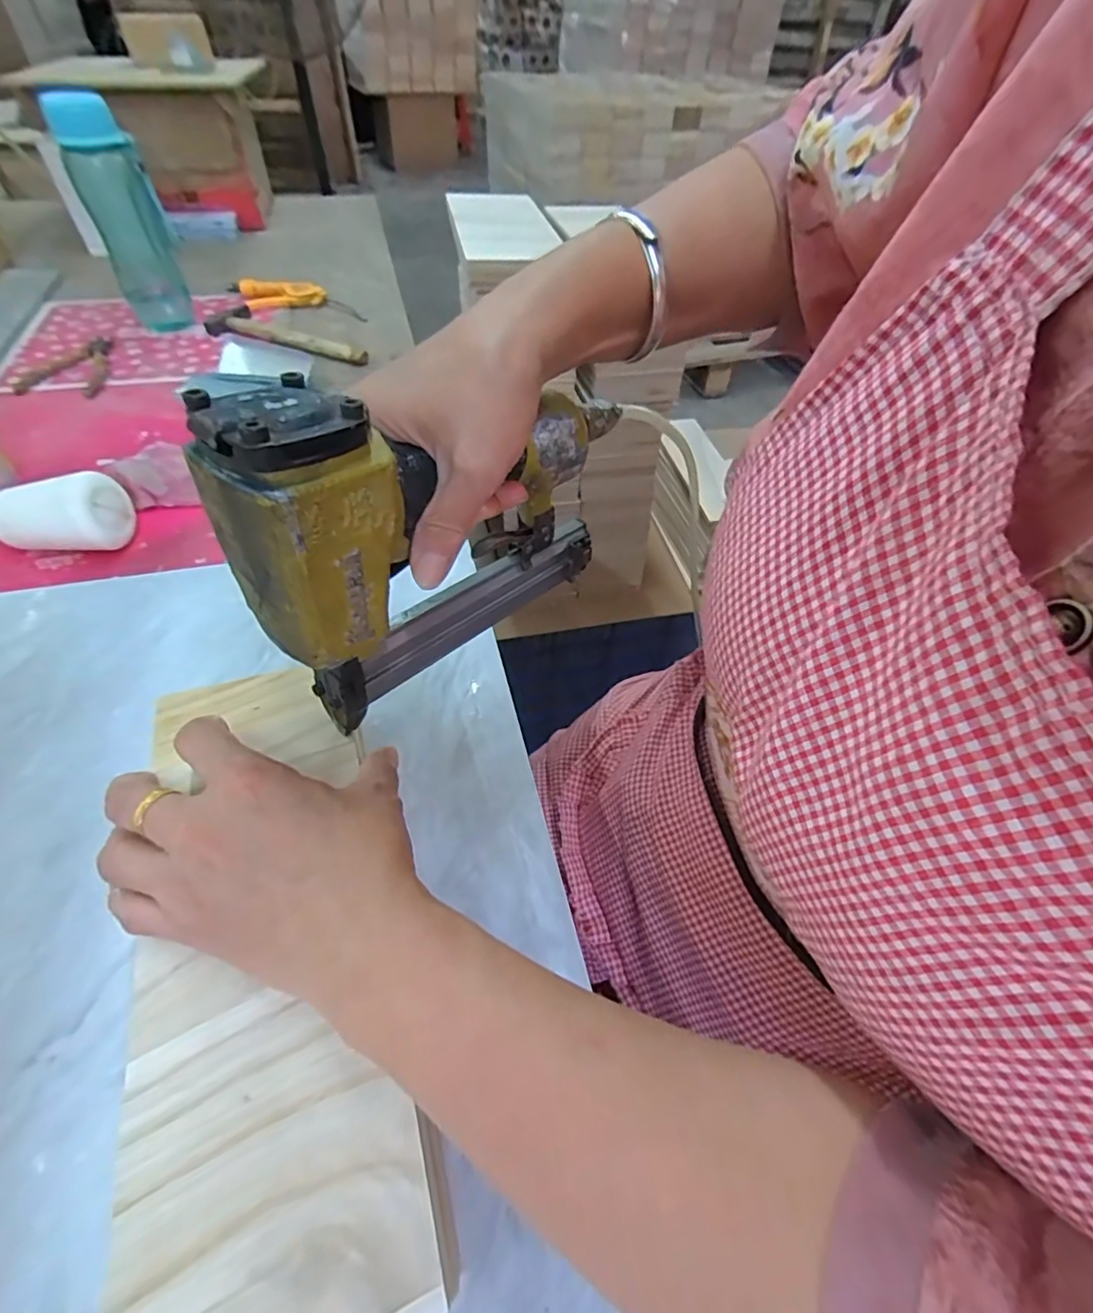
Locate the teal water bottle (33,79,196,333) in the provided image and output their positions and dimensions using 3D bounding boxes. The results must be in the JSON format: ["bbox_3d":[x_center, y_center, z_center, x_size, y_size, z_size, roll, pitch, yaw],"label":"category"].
[{"bbox_3d":[-0.532,-0.553,0.717,0.080,0.232,0.062,-18,54,-17],"label":"teal water bottle"}]

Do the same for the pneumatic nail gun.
[{"bbox_3d":[-0.040,-0.067,0.283,0.217,0.165,0.046,-35,60,-30],"label":"pneumatic nail gun"}]

